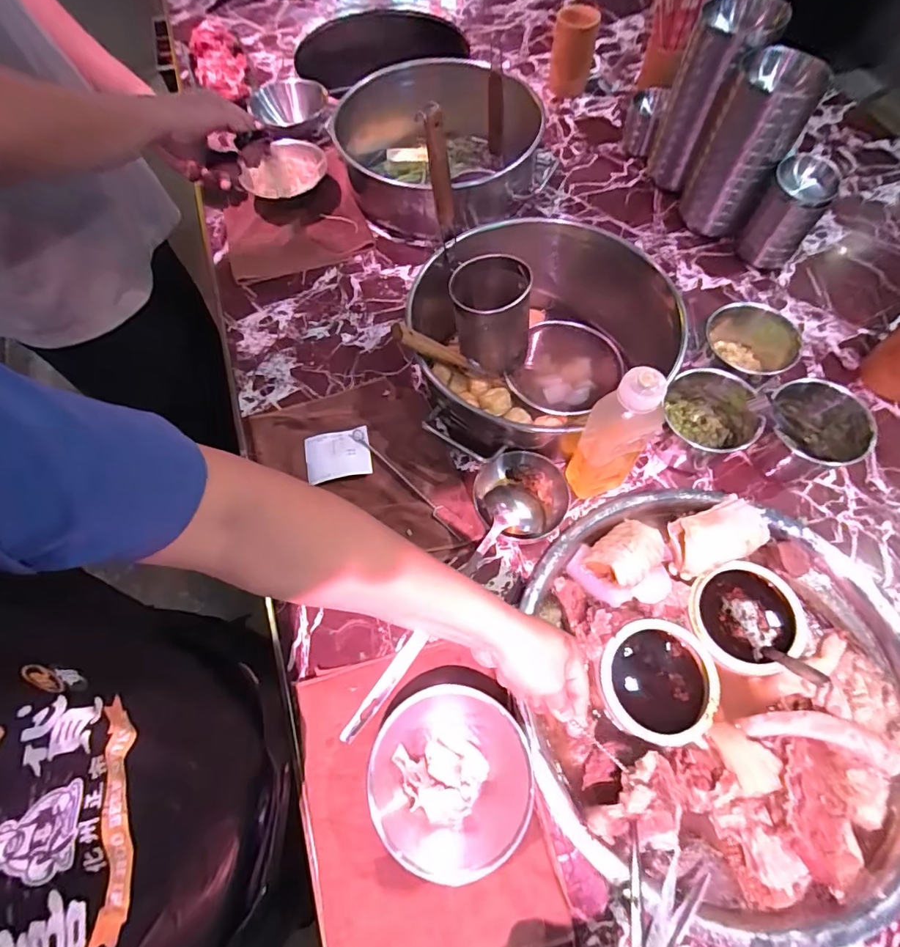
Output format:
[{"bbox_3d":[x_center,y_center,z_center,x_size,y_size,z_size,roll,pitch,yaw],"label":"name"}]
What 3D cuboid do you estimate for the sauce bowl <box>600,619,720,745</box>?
[{"bbox_3d":[0.227,0.232,0.546,0.116,0.051,0.120,0,64,1],"label":"sauce bowl"}]

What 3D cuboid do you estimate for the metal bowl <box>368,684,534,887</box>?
[{"bbox_3d":[0.001,0.295,0.478,0.147,0.048,0.154,0,64,1],"label":"metal bowl"}]

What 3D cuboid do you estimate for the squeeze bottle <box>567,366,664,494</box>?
[{"bbox_3d":[0.181,-0.034,0.543,0.066,0.215,0.052,32,69,15],"label":"squeeze bottle"}]

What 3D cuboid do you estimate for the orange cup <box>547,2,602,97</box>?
[{"bbox_3d":[0.241,-0.828,0.968,0.079,0.124,0.081,0,64,1],"label":"orange cup"}]

